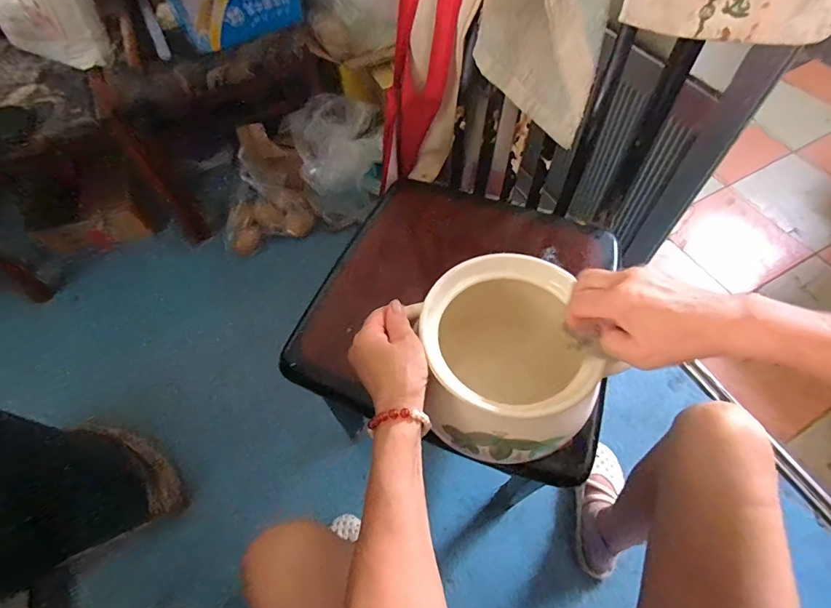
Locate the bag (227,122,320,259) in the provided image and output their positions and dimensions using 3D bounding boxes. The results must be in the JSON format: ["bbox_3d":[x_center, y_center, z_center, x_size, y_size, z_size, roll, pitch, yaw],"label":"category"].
[{"bbox_3d":[-0.416,-0.302,1.128,0.249,0.242,0.172,-22,60,-10],"label":"bag"}]

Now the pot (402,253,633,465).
[{"bbox_3d":[0.091,0.063,0.452,0.159,0.155,0.193,-13,59,-5],"label":"pot"}]

